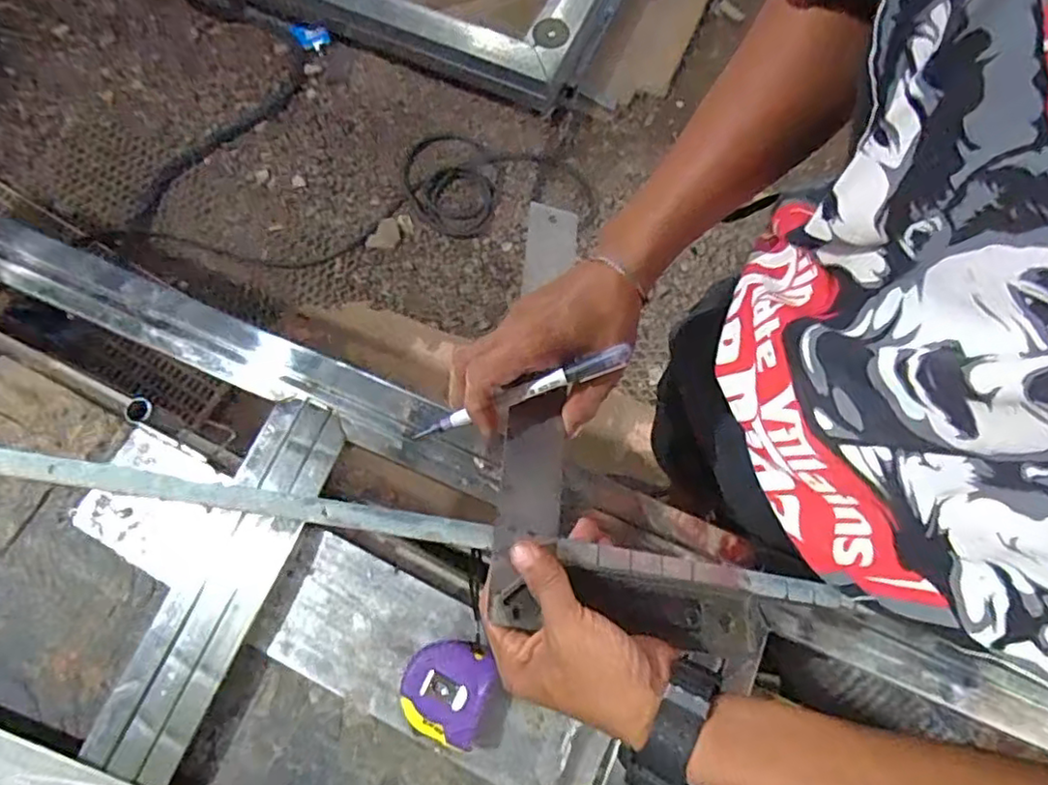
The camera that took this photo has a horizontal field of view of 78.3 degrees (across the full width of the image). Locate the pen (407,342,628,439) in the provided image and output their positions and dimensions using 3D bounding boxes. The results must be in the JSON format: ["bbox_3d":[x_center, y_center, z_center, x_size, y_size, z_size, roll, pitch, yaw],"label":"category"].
[{"bbox_3d":[-0.003,0.001,0.437,0.159,0.008,0.010,-22,74,14],"label":"pen"}]

